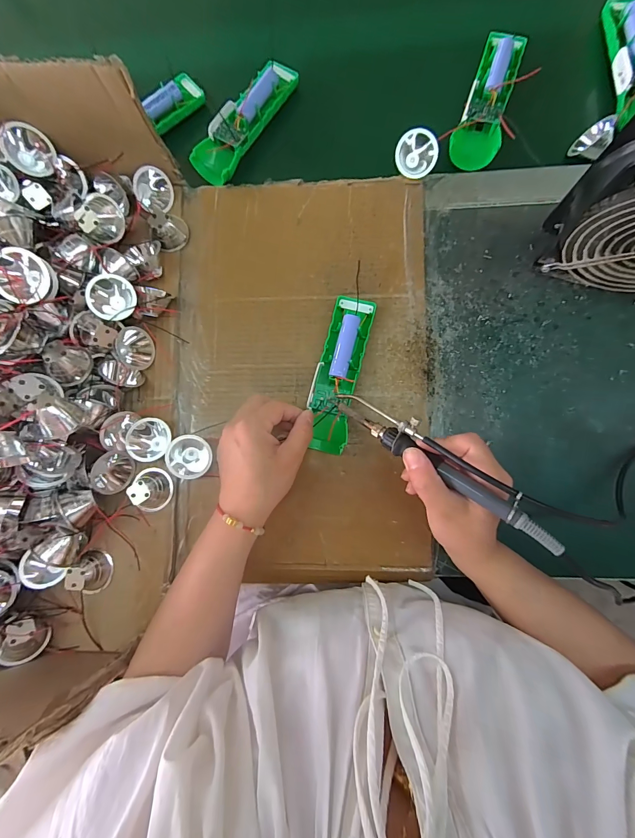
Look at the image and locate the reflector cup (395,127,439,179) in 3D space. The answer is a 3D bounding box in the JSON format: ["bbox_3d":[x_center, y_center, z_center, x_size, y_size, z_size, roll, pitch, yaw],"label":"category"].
[{"bbox_3d":[0.107,-0.285,0.378,0.042,0.025,0.042,10,124,16],"label":"reflector cup"}]

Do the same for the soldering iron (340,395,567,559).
[{"bbox_3d":[0.093,0.031,0.275,0.193,0.019,0.026,36,88,26],"label":"soldering iron"}]

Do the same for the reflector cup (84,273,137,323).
[{"bbox_3d":[-0.204,-0.124,0.353,0.041,0.029,0.043,-9,122,-15],"label":"reflector cup"}]

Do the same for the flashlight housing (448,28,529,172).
[{"bbox_3d":[0.181,-0.339,0.374,0.046,0.031,0.135,15,86,3],"label":"flashlight housing"}]

